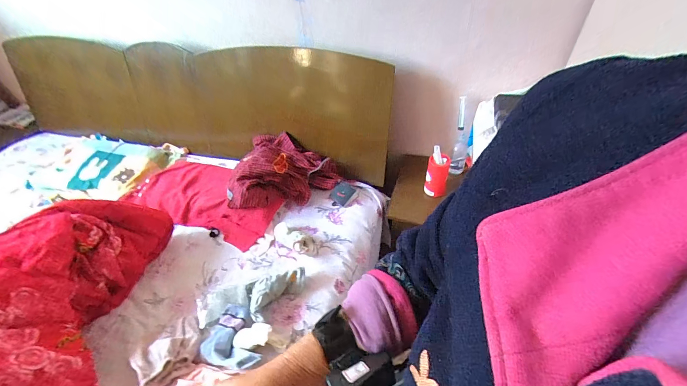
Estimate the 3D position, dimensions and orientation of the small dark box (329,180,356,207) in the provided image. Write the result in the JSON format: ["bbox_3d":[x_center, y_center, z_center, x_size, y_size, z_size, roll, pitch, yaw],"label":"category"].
[{"bbox_3d":[-0.002,0.002,1.118,0.073,0.013,0.080,37,78,4],"label":"small dark box"}]

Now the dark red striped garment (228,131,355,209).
[{"bbox_3d":[-0.222,-0.096,1.142,0.421,0.174,0.275,-18,46,-13],"label":"dark red striped garment"}]

